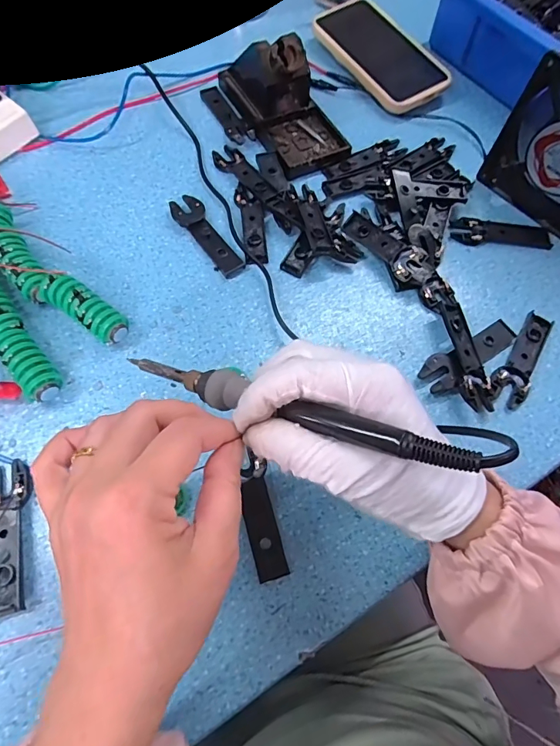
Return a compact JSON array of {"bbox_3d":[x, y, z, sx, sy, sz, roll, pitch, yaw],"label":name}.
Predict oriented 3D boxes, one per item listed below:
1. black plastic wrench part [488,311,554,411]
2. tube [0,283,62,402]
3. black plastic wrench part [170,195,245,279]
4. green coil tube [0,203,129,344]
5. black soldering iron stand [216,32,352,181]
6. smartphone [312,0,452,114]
[{"bbox_3d":[0.194,-0.011,0.346,0.027,0.007,0.093,32,68,11],"label":"black plastic wrench part"},{"bbox_3d":[-0.219,-0.055,0.330,0.027,0.027,0.187,-32,71,-16],"label":"tube"},{"bbox_3d":[-0.065,-0.121,0.380,0.027,0.009,0.091,-32,71,-16],"label":"black plastic wrench part"},{"bbox_3d":[-0.189,-0.077,0.343,0.167,0.027,0.039,40,70,14],"label":"green coil tube"},{"bbox_3d":[0.002,-0.280,0.418,0.072,0.068,0.159,-27,70,-14],"label":"black soldering iron stand"},{"bbox_3d":[0.115,-0.359,0.478,0.086,0.013,0.162,-32,76,-9],"label":"smartphone"}]

